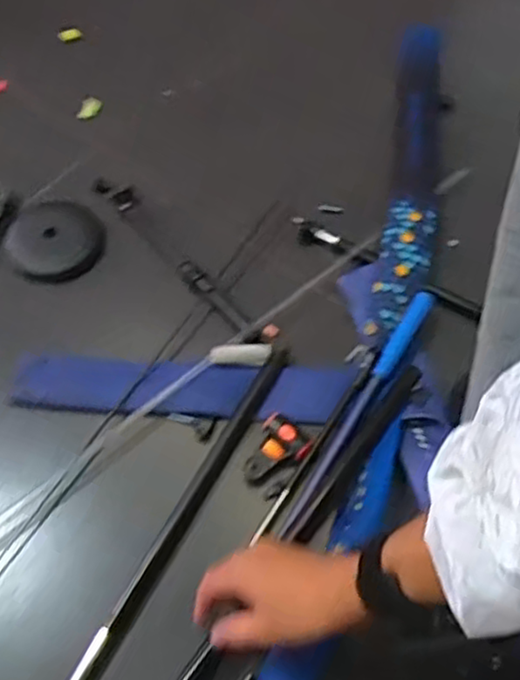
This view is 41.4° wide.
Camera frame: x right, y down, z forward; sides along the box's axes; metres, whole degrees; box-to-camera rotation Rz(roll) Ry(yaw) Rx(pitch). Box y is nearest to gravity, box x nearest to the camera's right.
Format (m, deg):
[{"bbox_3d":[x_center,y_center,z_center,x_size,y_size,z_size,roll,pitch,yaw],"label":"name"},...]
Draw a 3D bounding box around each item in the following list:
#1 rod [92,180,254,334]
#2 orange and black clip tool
[{"bbox_3d":[-0.104,-0.103,0.805,0.030,0.031,0.277,-37,67,-19],"label":"rod"},{"bbox_3d":[0.015,0.110,0.675,0.054,0.019,0.076,31,65,17],"label":"orange and black clip tool"}]

